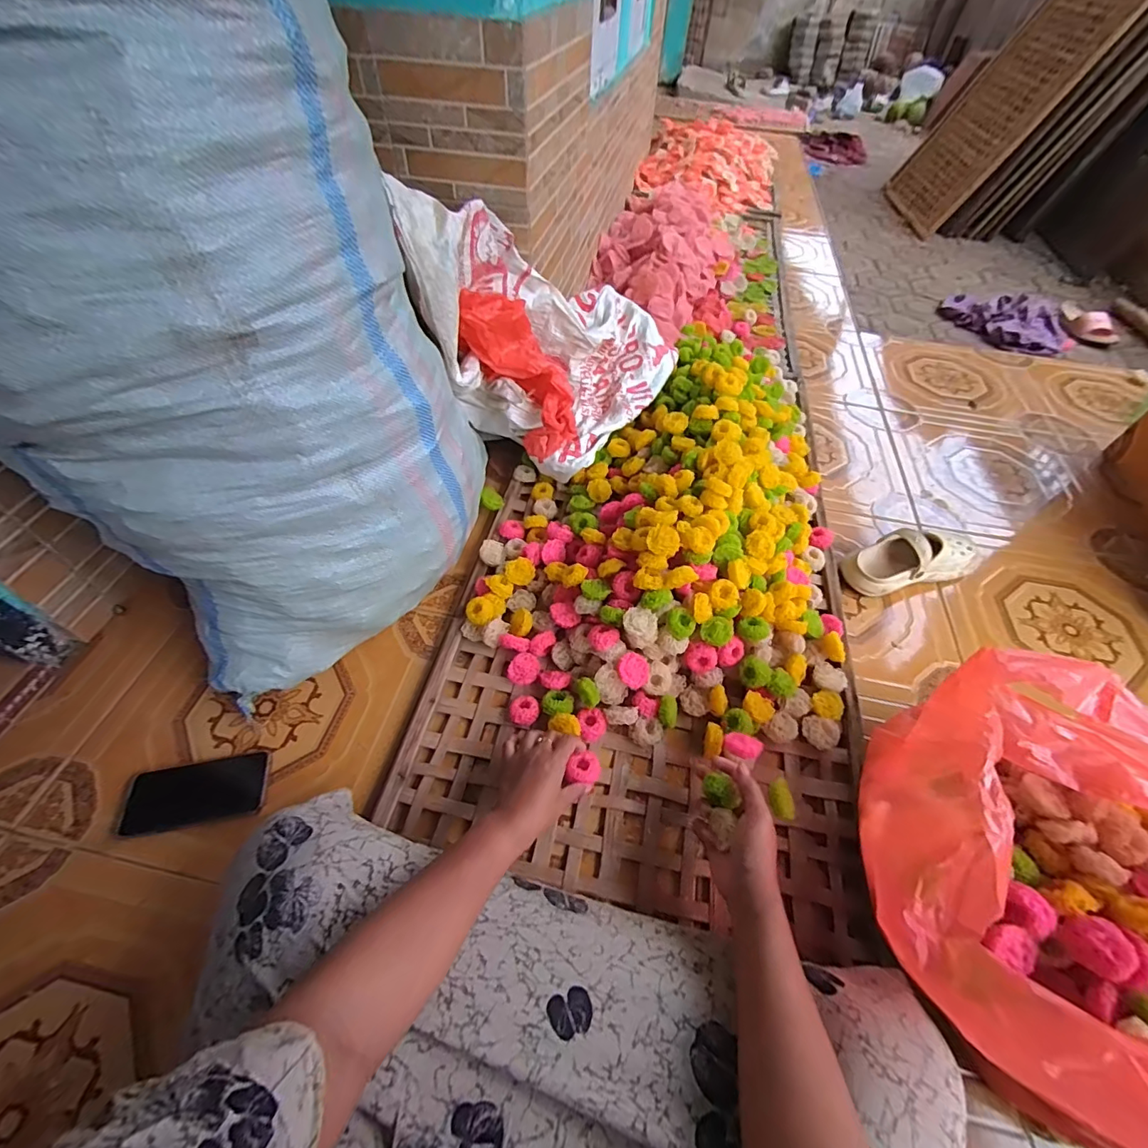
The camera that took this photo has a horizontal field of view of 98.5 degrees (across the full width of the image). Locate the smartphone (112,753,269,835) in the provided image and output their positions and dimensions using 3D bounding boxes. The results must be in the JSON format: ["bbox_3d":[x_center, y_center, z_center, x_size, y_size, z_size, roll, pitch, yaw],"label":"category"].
[{"bbox_3d":[-0.459,0.266,0.603,0.158,0.009,0.076,-5,53,-7],"label":"smartphone"}]

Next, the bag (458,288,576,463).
[{"bbox_3d":[-0.088,-0.341,0.842,0.180,0.208,0.183,-18,55,-15],"label":"bag"}]

